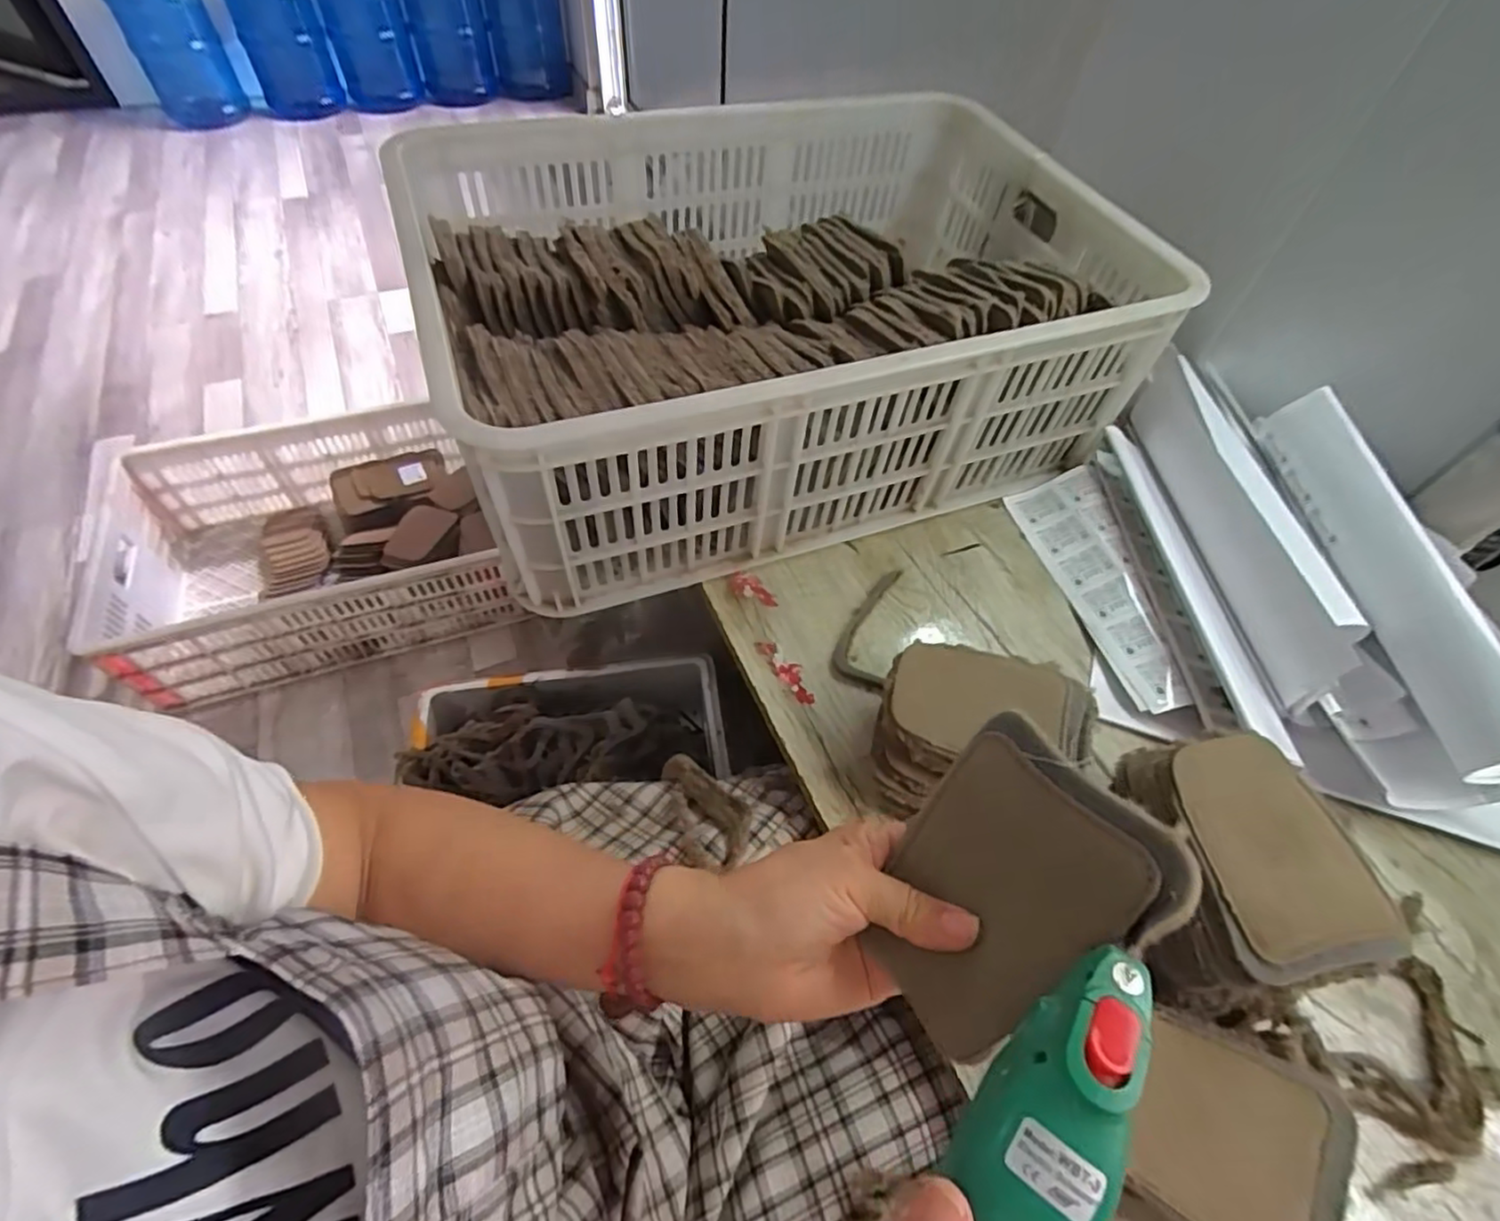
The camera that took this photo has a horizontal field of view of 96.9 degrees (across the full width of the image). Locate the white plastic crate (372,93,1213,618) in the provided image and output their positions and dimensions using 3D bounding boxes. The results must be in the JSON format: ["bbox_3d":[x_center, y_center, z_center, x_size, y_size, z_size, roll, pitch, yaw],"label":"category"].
[{"bbox_3d":[0.026,-0.288,0.645,0.597,0.201,0.451,-16,57,-15],"label":"white plastic crate"}]

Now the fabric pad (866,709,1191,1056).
[{"bbox_3d":[0.099,0.113,0.270,0.008,0.122,0.092,20,20,-42],"label":"fabric pad"}]

